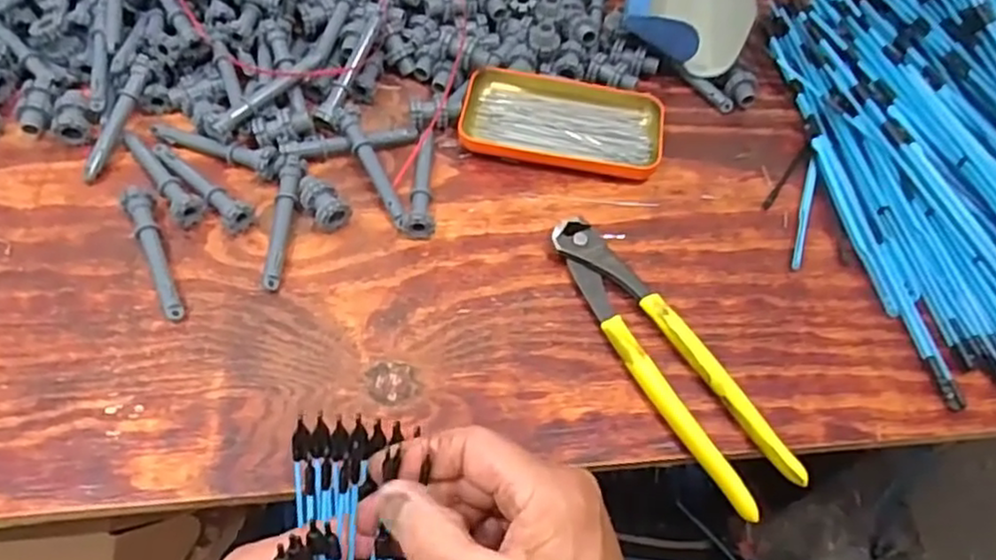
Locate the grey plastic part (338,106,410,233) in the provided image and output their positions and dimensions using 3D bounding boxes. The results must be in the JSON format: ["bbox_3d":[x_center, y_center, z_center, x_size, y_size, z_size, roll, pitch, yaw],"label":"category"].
[{"bbox_3d":[-0.083,-0.075,0.465,0.016,0.014,0.092,-23,75,-19],"label":"grey plastic part"}]

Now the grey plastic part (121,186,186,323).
[{"bbox_3d":[-0.209,-0.016,0.420,0.016,0.020,0.091,-20,60,-17],"label":"grey plastic part"}]

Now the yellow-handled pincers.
[{"bbox_3d":[0.095,0.043,0.414,0.043,0.017,0.200,-25,61,-20],"label":"yellow-handled pincers"}]

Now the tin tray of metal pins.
[{"bbox_3d":[0.048,-0.117,0.508,0.141,0.020,0.079,11,56,3],"label":"tin tray of metal pins"}]

